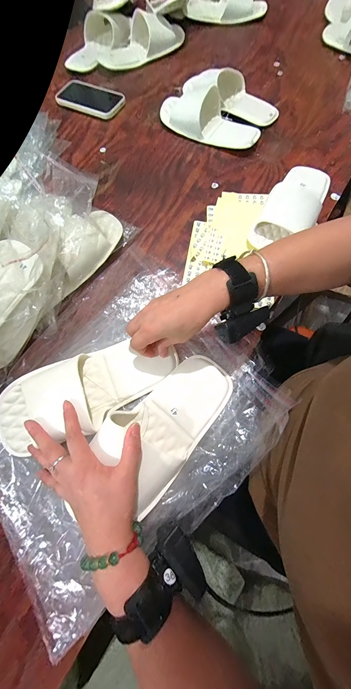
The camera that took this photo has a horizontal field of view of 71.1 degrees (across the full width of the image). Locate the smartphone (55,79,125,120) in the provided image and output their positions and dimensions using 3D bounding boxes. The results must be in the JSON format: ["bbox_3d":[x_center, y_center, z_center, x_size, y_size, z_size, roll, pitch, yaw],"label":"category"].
[{"bbox_3d":[-0.206,-0.598,0.597,0.166,0.013,0.093,26,74,11],"label":"smartphone"}]

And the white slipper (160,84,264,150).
[{"bbox_3d":[0.071,-0.489,0.527,0.234,0.050,0.105,38,77,14],"label":"white slipper"}]

